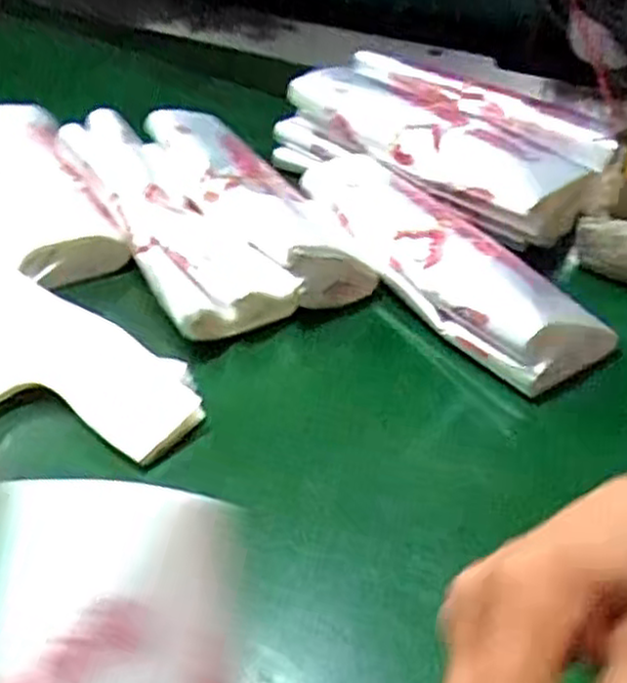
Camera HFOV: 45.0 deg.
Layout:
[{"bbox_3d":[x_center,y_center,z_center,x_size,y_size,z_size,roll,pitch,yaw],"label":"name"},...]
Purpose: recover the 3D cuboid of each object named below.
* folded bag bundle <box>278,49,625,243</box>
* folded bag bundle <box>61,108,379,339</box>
[{"bbox_3d":[0.123,-0.198,0.744,0.321,0.075,0.163,30,48,33],"label":"folded bag bundle"},{"bbox_3d":[-0.094,-0.122,0.666,0.166,0.056,0.309,-20,45,-23],"label":"folded bag bundle"}]

